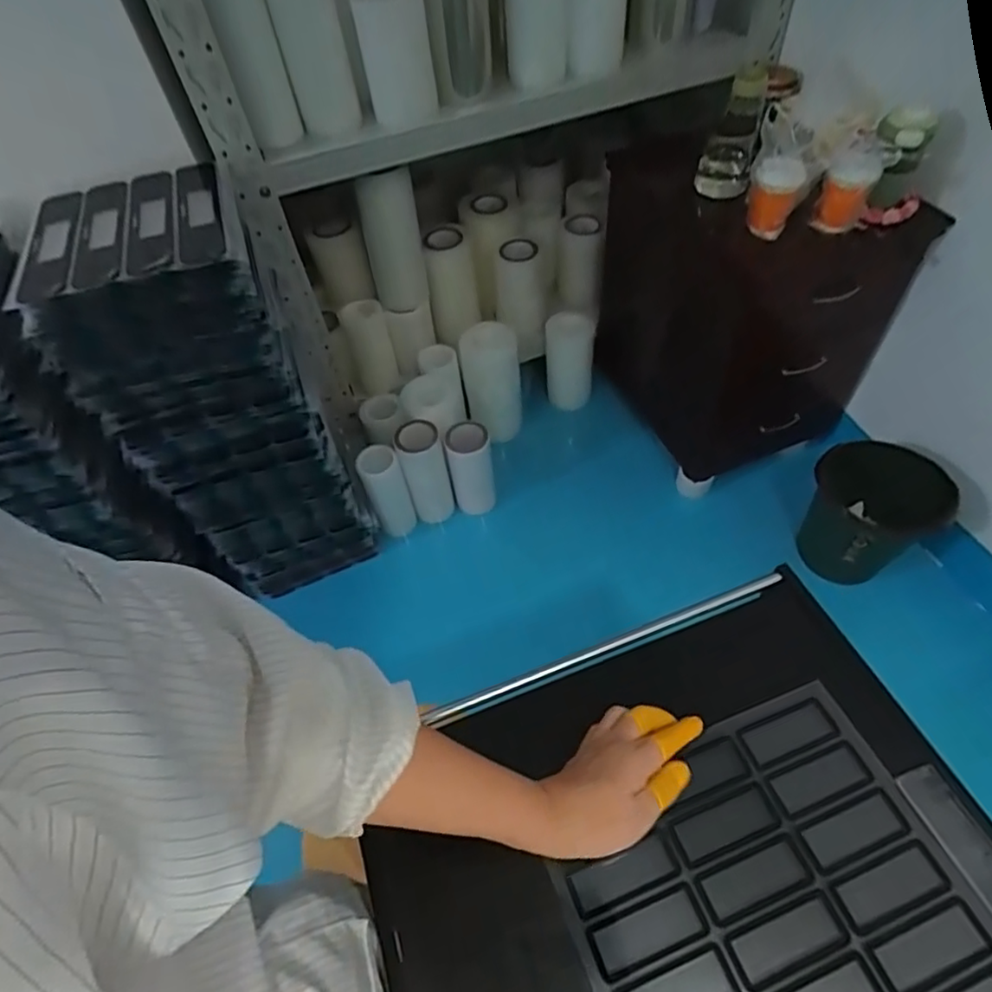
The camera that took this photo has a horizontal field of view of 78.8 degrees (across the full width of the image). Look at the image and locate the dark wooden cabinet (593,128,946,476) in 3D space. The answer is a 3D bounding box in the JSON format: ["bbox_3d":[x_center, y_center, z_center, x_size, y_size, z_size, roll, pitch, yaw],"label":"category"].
[{"bbox_3d":[0.570,-0.489,1.518,0.441,0.605,0.614,-24,57,-13],"label":"dark wooden cabinet"}]

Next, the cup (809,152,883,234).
[{"bbox_3d":[0.626,-0.542,1.078,0.075,0.138,0.072,-2,54,3],"label":"cup"}]

